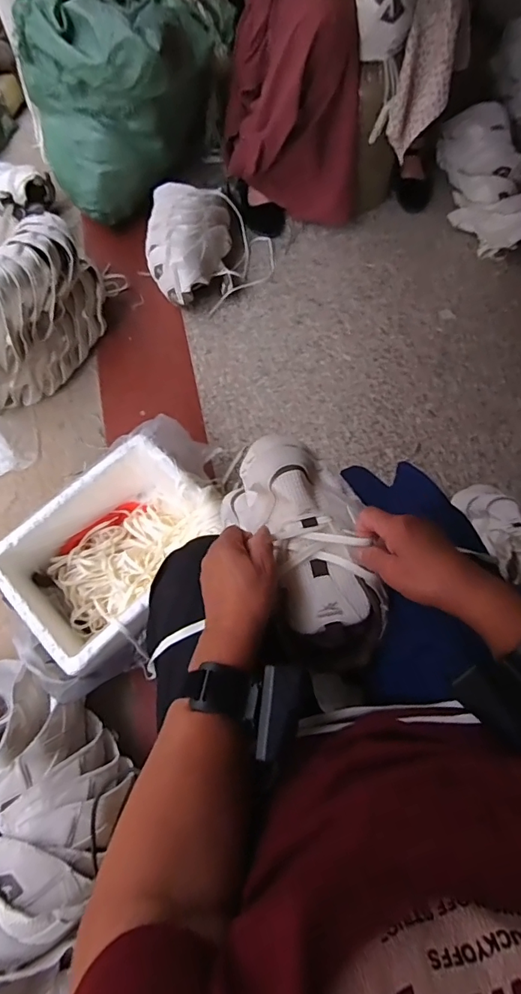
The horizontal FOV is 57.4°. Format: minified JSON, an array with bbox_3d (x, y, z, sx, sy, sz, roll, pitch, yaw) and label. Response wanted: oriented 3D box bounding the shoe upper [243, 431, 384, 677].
[{"bbox_3d":[0.053,0.047,0.508,0.106,0.079,0.255,-18,72,-3],"label":"shoe upper"}]

